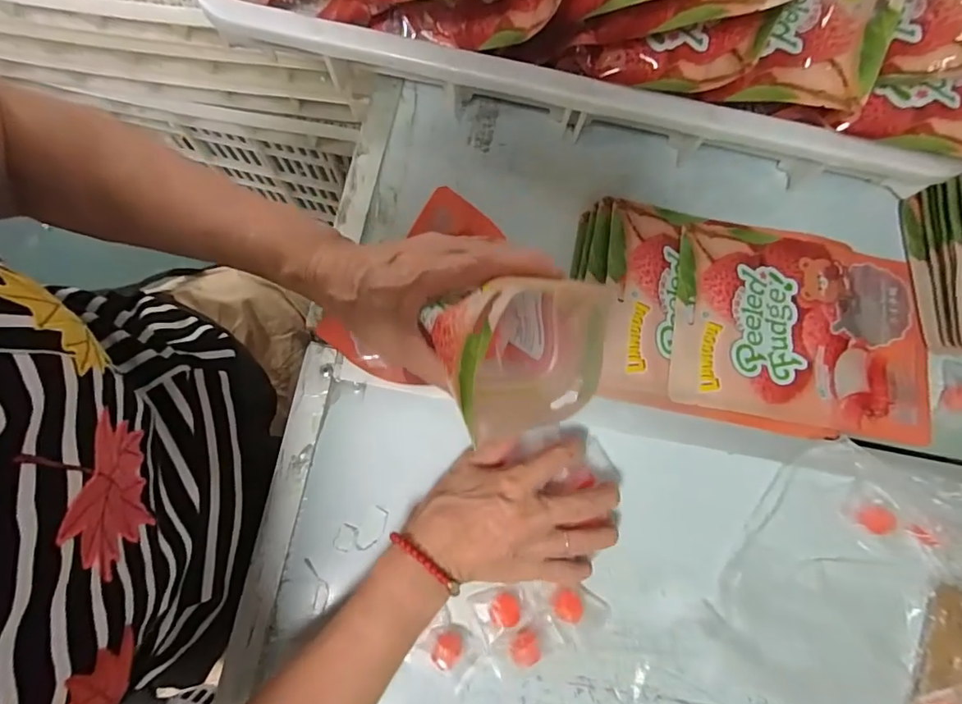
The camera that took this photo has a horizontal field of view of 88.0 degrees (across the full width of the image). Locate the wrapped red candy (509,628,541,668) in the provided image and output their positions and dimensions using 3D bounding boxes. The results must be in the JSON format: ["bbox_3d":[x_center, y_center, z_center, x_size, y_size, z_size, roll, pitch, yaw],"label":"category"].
[{"bbox_3d":[0.031,0.208,0.351,0.021,0.014,0.021,0,80,-1],"label":"wrapped red candy"}]

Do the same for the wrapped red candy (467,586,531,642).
[{"bbox_3d":[0.014,0.184,0.356,0.037,0.007,0.031,-23,81,-5],"label":"wrapped red candy"}]

